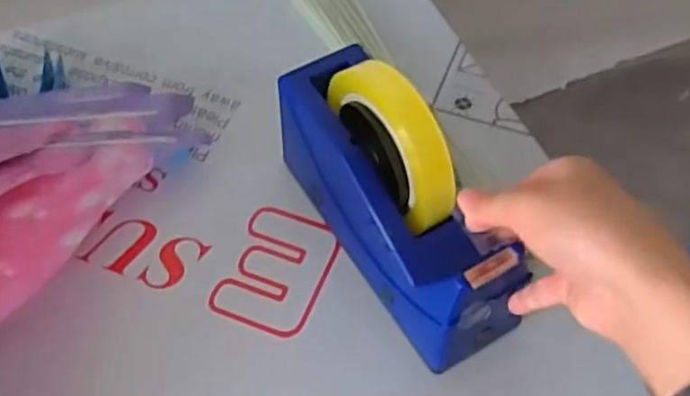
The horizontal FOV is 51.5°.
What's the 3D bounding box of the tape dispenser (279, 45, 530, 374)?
[{"bbox_3d":[0.031,-0.007,0.449,0.068,0.124,0.197,-23,59,-16],"label":"tape dispenser"}]

